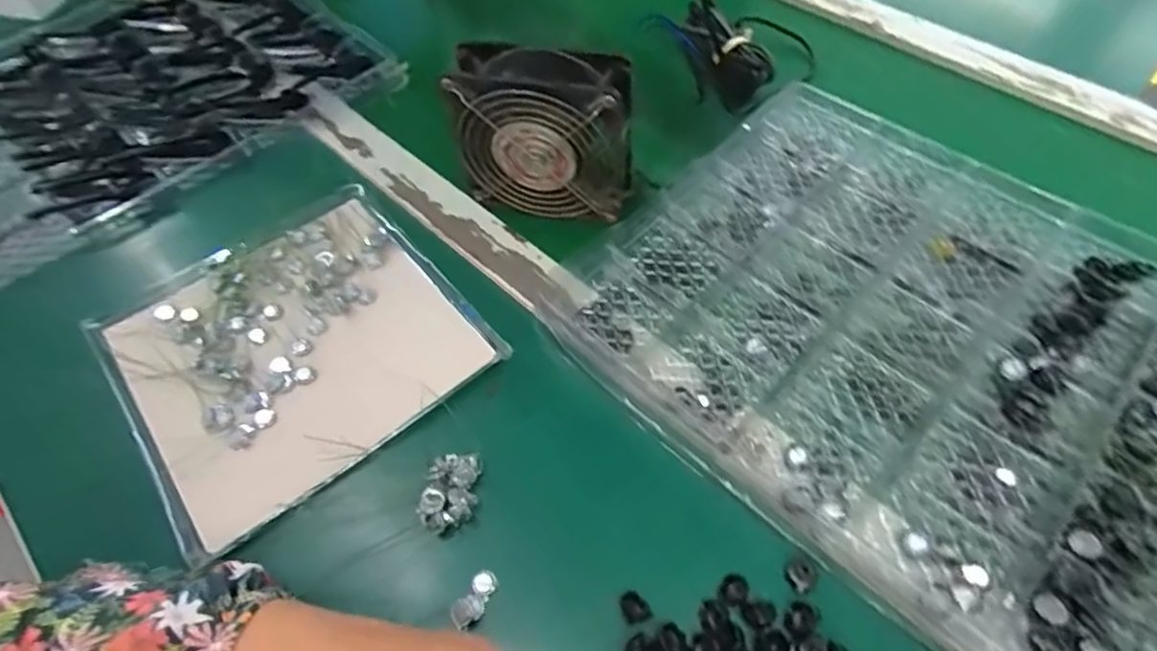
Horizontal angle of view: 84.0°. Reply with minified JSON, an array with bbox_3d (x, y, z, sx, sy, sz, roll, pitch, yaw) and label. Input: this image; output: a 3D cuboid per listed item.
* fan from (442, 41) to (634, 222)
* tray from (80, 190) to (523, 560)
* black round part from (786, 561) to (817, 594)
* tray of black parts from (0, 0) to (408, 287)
[{"bbox_3d":[-0.024,-0.133,0.448,0.119,0.106,0.050,13,56,9],"label":"fan"},{"bbox_3d":[-0.187,0.007,0.416,0.201,0.018,0.207,-35,60,-19],"label":"tray"},{"bbox_3d":[0.113,0.127,0.325,0.014,0.007,0.015,-2,55,2],"label":"black round part"},{"bbox_3d":[-0.420,-0.206,0.578,0.410,0.038,0.346,-38,61,-21],"label":"tray of black parts"}]

